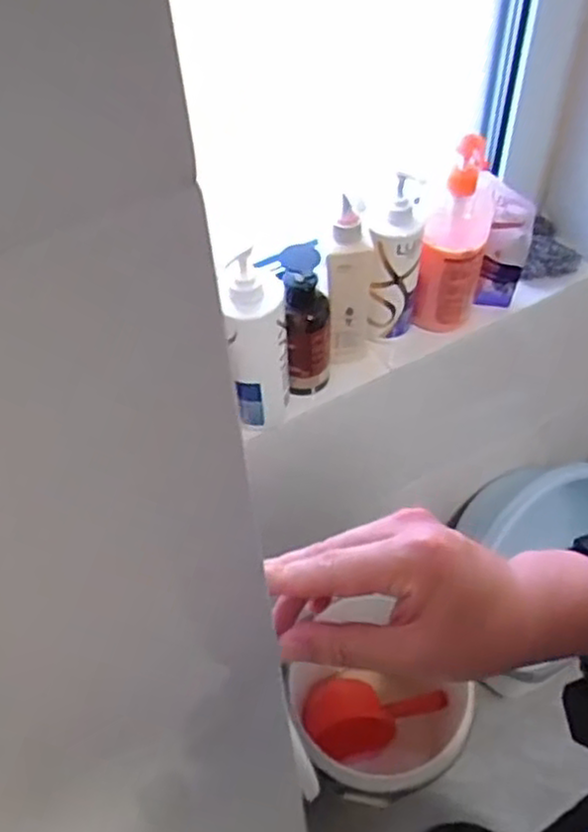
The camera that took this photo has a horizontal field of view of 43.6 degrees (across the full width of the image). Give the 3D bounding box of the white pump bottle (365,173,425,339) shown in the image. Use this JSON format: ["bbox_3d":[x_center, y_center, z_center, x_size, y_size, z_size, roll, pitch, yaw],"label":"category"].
[{"bbox_3d":[0.117,-0.173,0.863,0.055,0.215,0.052,-1,51,2],"label":"white pump bottle"}]

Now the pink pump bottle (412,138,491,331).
[{"bbox_3d":[0.191,-0.210,0.869,0.072,0.242,0.064,12,53,12],"label":"pink pump bottle"}]

